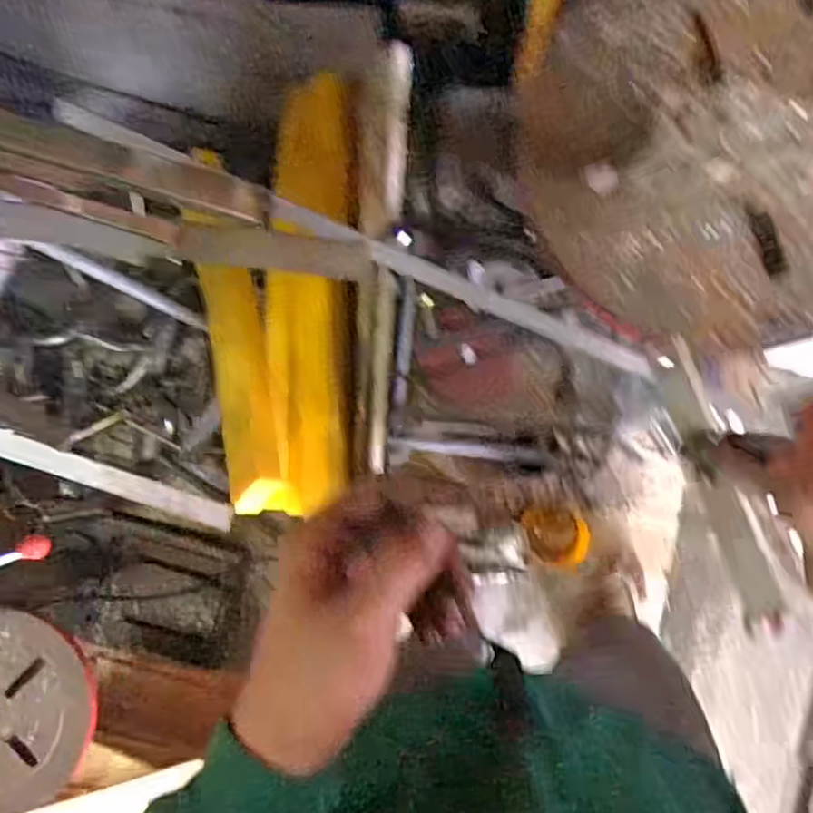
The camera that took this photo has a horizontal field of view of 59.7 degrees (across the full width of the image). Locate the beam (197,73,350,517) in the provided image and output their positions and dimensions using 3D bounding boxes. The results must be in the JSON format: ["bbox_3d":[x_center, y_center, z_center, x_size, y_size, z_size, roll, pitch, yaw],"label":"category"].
[{"bbox_3d":[-0.184,-0.160,1.010,0.219,0.100,0.623,0,83,2],"label":"beam"}]

